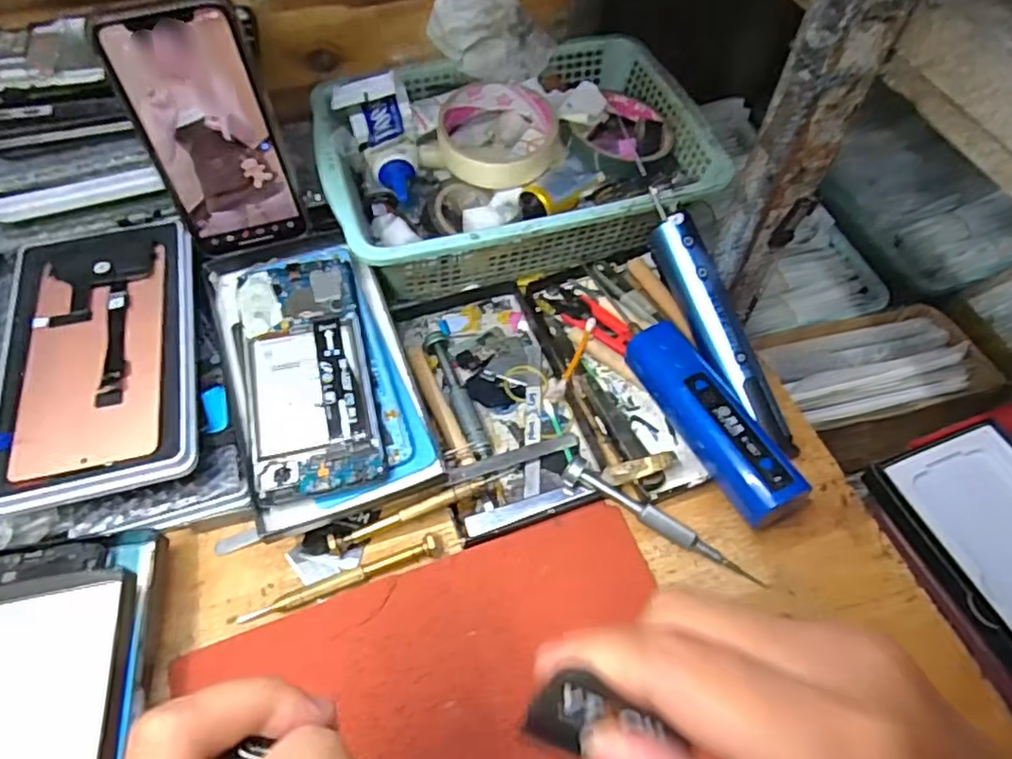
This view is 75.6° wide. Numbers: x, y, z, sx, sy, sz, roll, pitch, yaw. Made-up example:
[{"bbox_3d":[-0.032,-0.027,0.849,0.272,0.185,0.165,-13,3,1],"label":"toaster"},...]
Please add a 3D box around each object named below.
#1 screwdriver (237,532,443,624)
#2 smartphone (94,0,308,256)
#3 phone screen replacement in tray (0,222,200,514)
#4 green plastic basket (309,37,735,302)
[{"bbox_3d":[-0.090,0.109,0.359,0.112,0.009,0.010,-17,59,-12],"label":"screwdriver"},{"bbox_3d":[-0.175,-0.143,0.392,0.071,0.146,0.009,-15,46,-10],"label":"smartphone"},{"bbox_3d":[-0.236,-0.017,0.380,0.102,0.012,0.180,-13,58,-9],"label":"phone screen replacement in tray"},{"bbox_3d":[0.006,-0.160,0.486,0.270,0.069,0.187,-15,59,-10],"label":"green plastic basket"}]

